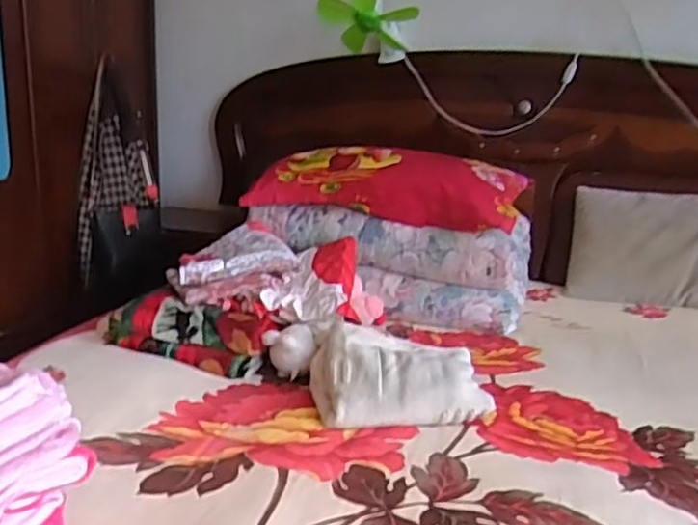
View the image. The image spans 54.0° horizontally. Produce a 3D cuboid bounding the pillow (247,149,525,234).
[{"bbox_3d":[0.090,-0.197,1.705,0.697,0.147,0.298,7,17,8],"label":"pillow"}]

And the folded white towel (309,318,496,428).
[{"bbox_3d":[0.092,0.211,1.299,0.319,0.095,0.239,3,17,-4],"label":"folded white towel"}]

